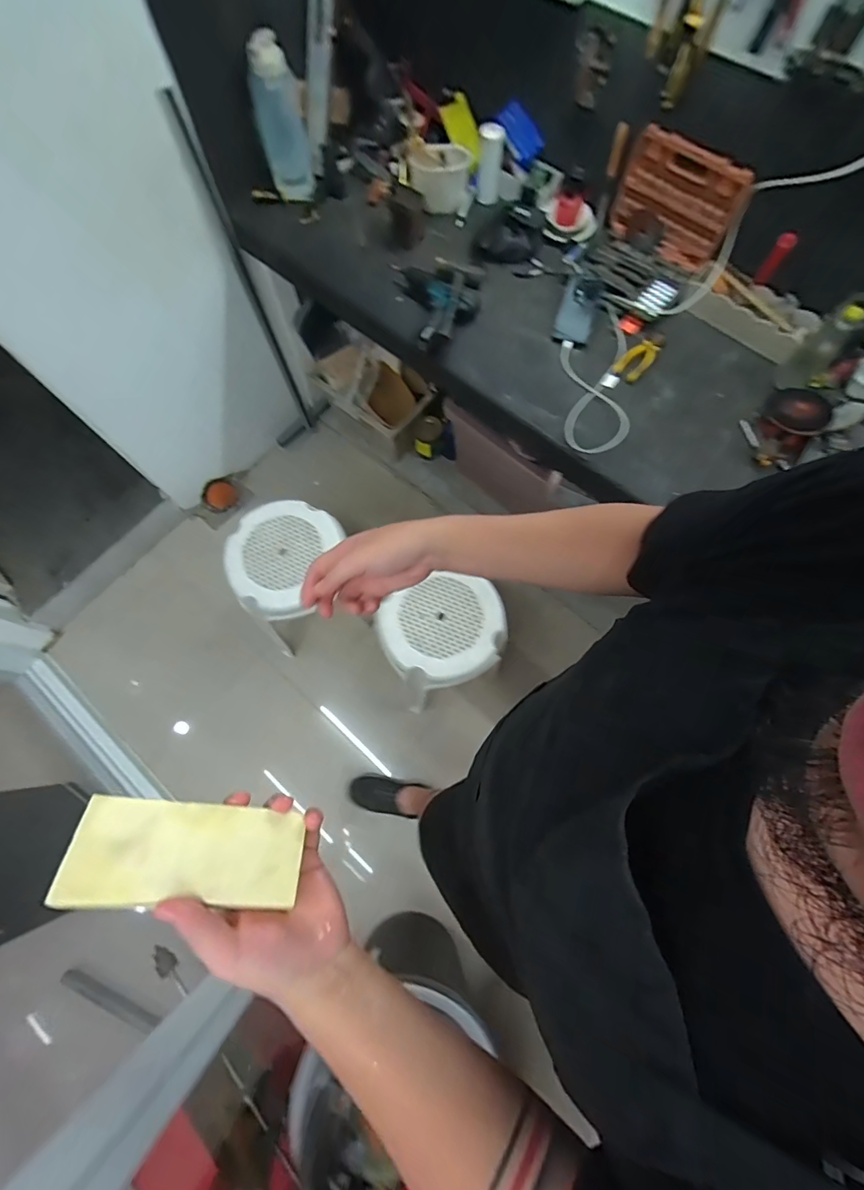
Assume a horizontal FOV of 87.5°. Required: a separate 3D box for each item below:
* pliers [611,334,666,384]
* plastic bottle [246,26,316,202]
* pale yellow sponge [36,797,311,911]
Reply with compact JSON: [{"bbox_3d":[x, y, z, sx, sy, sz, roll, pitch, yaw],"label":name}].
[{"bbox_3d":[0.450,-0.513,0.968,0.130,0.016,0.061,-43,77,0],"label":"pliers"},{"bbox_3d":[-0.345,-1.102,1.051,0.121,0.255,0.072,-14,73,-5],"label":"plastic bottle"},{"bbox_3d":[-0.194,0.207,0.364,0.162,0.020,0.070,12,51,-16],"label":"pale yellow sponge"}]

